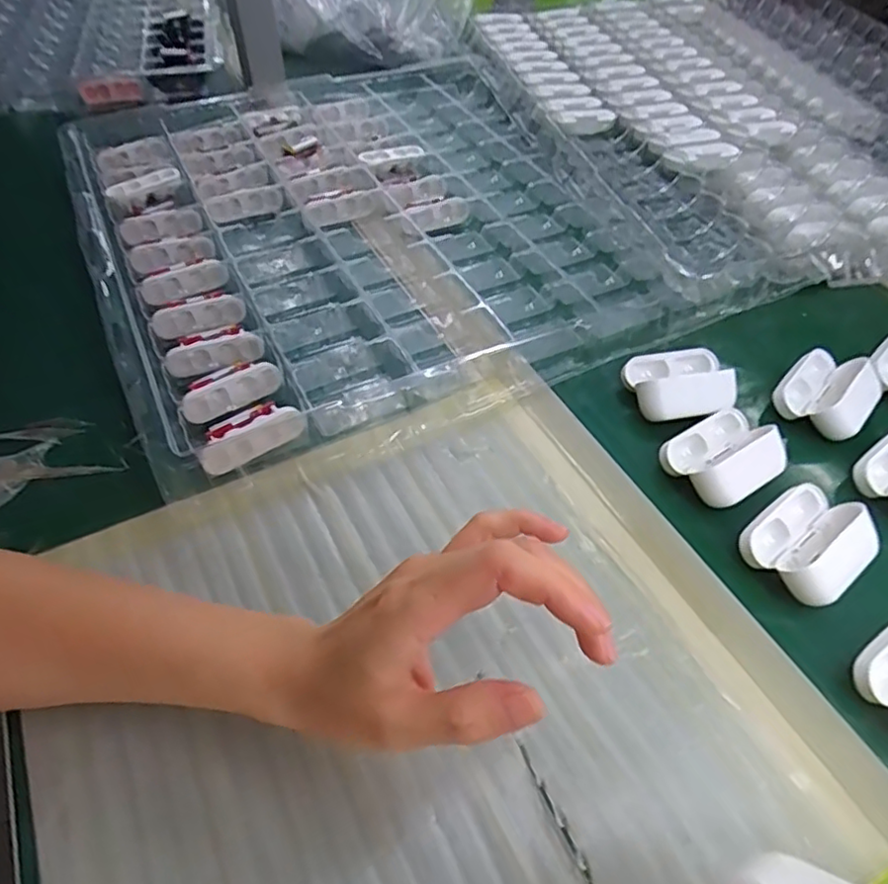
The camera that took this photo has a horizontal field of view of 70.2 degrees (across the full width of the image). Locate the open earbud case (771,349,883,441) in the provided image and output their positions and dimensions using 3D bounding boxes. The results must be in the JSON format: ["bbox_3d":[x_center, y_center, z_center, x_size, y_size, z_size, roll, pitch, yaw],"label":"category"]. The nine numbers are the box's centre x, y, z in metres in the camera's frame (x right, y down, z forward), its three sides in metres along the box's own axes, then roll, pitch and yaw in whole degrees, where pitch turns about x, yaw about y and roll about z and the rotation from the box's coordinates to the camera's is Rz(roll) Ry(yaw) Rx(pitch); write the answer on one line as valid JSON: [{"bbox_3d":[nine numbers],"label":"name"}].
[{"bbox_3d":[0.252,-0.031,0.415,0.053,0.033,0.059,35,57,25],"label":"open earbud case"}]

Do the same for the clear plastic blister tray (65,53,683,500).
[{"bbox_3d":[-0.077,-0.211,0.537,0.417,0.033,0.469,-19,53,-17],"label":"clear plastic blister tray"}]

